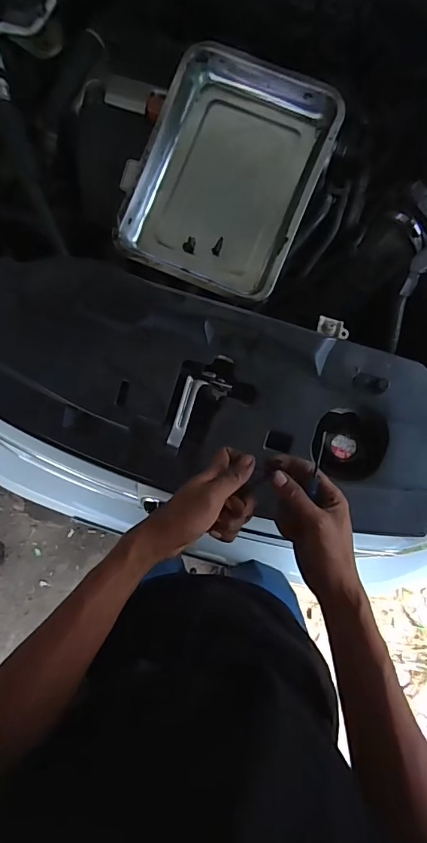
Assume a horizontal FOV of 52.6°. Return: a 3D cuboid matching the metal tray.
[{"bbox_3d":[0.023,-0.382,0.682,0.257,0.074,0.351,22,88,1],"label":"metal tray"}]

